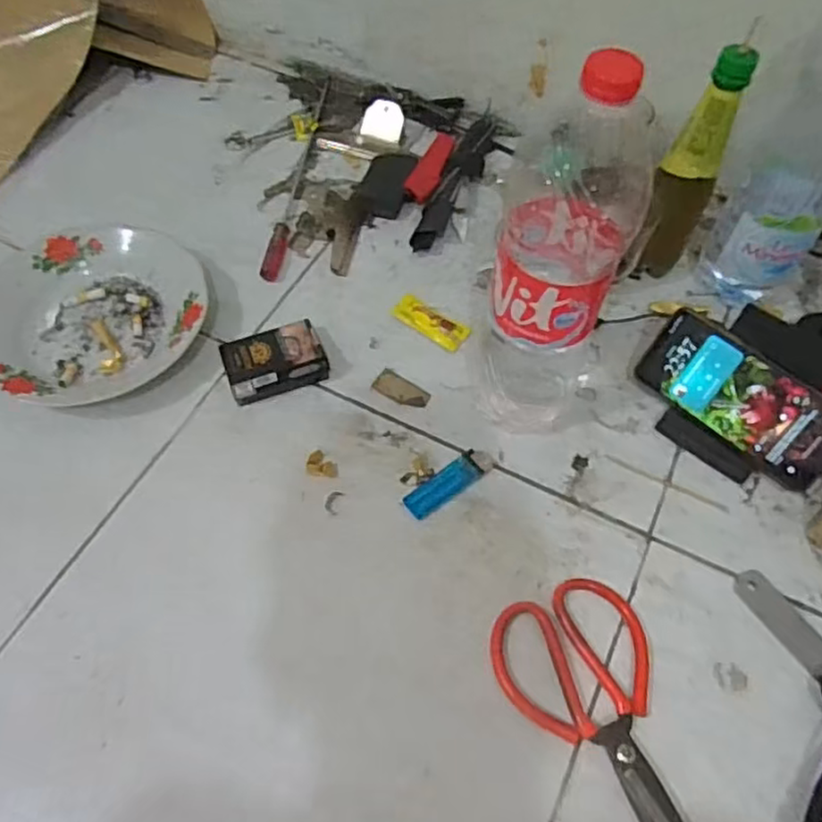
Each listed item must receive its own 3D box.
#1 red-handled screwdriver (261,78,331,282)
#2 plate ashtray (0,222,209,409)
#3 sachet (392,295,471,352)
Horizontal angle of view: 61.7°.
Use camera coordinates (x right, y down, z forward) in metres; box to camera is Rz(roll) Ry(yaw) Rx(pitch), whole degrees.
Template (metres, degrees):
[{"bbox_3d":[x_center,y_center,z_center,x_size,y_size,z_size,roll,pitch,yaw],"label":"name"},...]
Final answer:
[{"bbox_3d":[-0.129,-0.280,0.790,0.021,0.018,0.342,4,59,3],"label":"red-handled screwdriver"},{"bbox_3d":[-0.299,-0.096,0.654,0.199,0.036,0.201,2,62,-4],"label":"plate ashtray"},{"bbox_3d":[0.019,-0.087,0.674,0.079,0.004,0.031,32,64,18],"label":"sachet"}]

